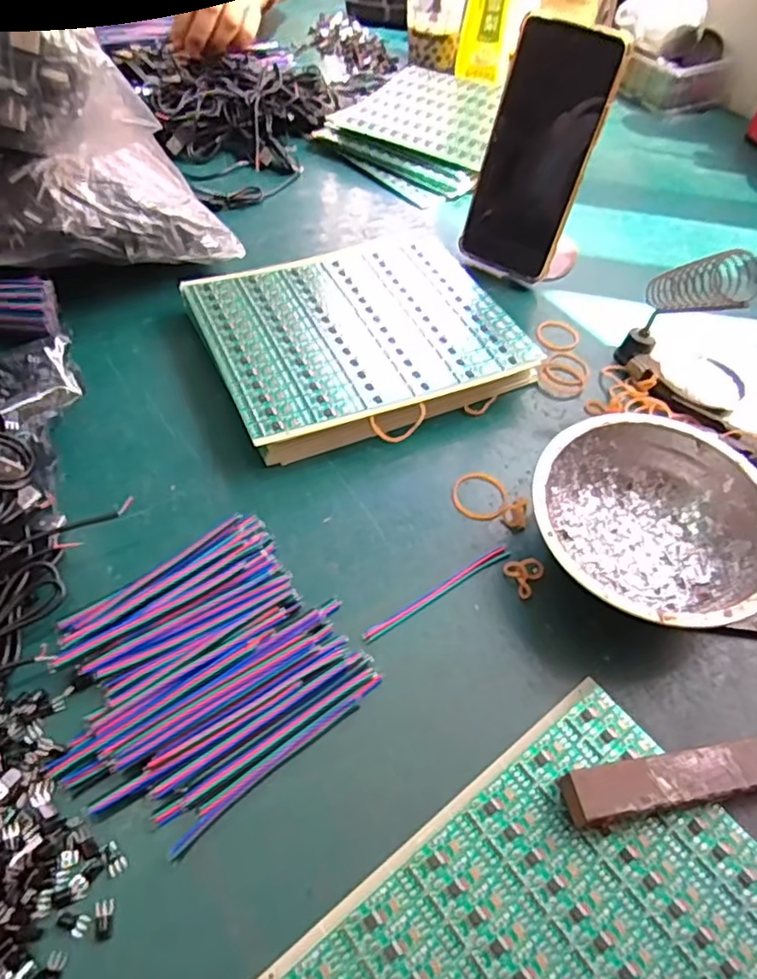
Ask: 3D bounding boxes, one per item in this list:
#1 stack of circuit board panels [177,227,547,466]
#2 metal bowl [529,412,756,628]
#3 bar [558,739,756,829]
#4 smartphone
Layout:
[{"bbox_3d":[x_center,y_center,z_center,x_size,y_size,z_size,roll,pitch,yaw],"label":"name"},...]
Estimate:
[{"bbox_3d":[-0.013,-0.106,0.442,0.203,0.029,0.176,-19,55,-20],"label":"stack of circuit board panels"},{"bbox_3d":[0.145,0.020,0.345,0.125,0.045,0.122,3,51,-4],"label":"metal bowl"},{"bbox_3d":[0.186,0.121,0.285,0.211,0.019,0.021,-6,52,-11],"label":"bar"},{"bbox_3d":[0.117,-0.247,0.479,0.077,0.175,0.009,29,42,15],"label":"smartphone"}]

